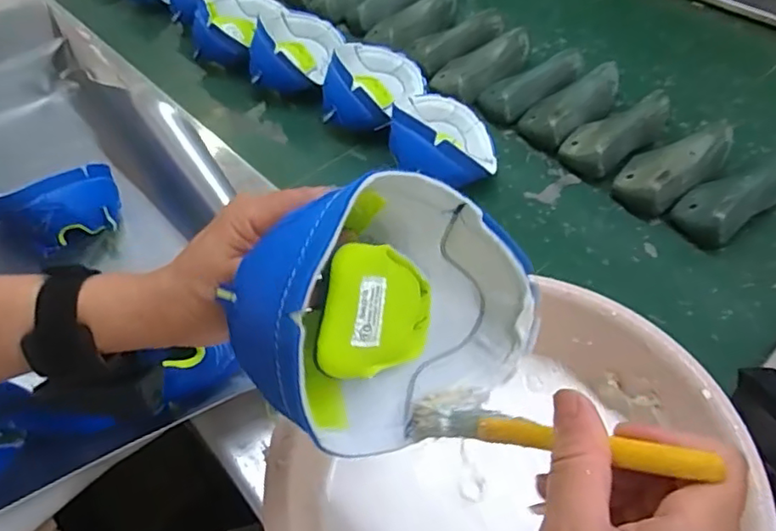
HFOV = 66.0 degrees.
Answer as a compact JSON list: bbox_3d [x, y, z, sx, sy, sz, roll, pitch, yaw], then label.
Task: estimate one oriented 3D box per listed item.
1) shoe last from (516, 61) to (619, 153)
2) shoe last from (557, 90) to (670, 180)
[{"bbox_3d":[0.257,-0.225,0.827,0.161,0.055,0.077,-34,57,-20],"label":"shoe last"},{"bbox_3d":[0.304,-0.184,0.791,0.160,0.060,0.078,-36,57,-21],"label":"shoe last"}]

